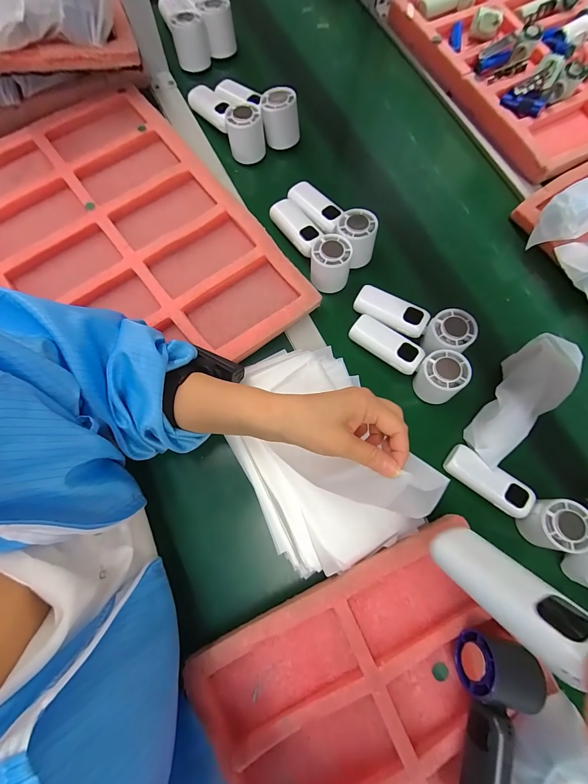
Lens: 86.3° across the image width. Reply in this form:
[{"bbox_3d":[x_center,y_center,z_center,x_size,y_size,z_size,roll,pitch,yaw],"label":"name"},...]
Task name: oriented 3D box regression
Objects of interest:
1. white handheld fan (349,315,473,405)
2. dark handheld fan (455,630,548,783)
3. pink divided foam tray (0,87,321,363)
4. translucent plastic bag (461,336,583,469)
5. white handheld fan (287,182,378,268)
[{"bbox_3d":[0.147,-0.049,0.409,0.156,0.056,0.050,35,77,5],"label":"white handheld fan"},{"bbox_3d":[0.187,0.320,0.294,0.070,0.053,0.153,17,76,1],"label":"dark handheld fan"},{"bbox_3d":[-0.245,-0.213,0.444,0.333,0.031,0.496,-38,80,-9],"label":"pink divided foam tray"},{"bbox_3d":[0.285,0.004,0.395,0.195,0.056,0.067,-43,82,-12],"label":"translucent plastic bag"},{"bbox_3d":[0.052,-0.249,0.458,0.158,0.064,0.050,42,78,7],"label":"white handheld fan"}]

